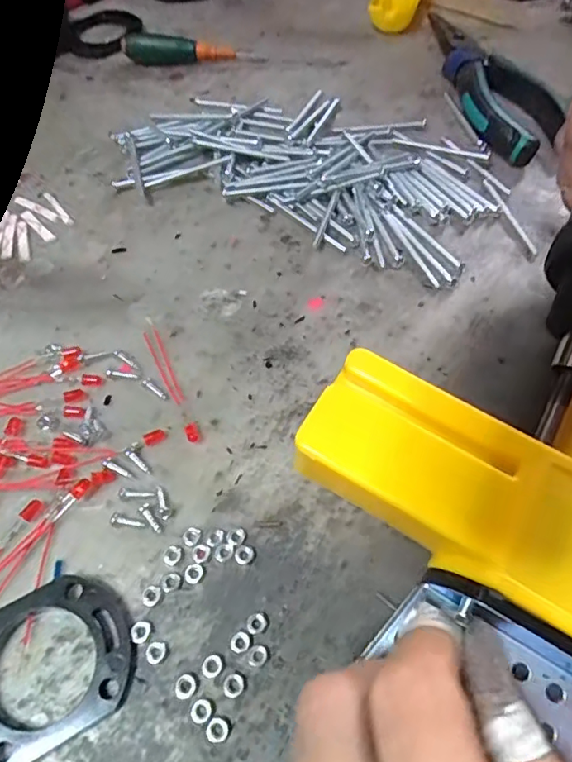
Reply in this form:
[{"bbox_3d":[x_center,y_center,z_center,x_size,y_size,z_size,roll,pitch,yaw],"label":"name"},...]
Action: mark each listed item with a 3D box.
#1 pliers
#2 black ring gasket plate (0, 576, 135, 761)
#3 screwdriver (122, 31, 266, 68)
[{"bbox_3d":[0.127,-0.193,0.352,0.049,0.018,0.152,-14,60,-8],"label":"pliers"},{"bbox_3d":[-0.082,0.096,0.186,0.059,0.007,0.047,-24,62,-14],"label":"black ring gasket plate"},{"bbox_3d":[-0.064,-0.227,0.377,0.094,0.017,0.016,-2,59,-1],"label":"screwdriver"}]

